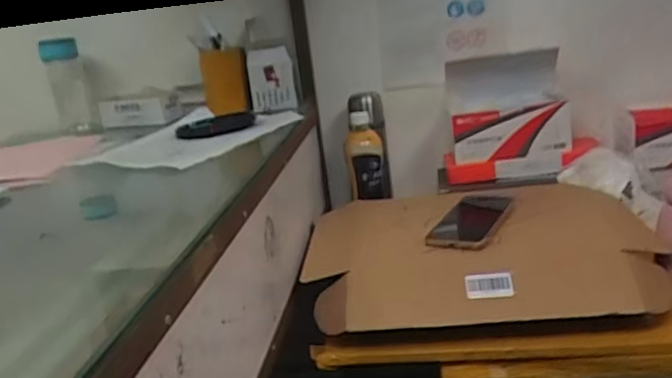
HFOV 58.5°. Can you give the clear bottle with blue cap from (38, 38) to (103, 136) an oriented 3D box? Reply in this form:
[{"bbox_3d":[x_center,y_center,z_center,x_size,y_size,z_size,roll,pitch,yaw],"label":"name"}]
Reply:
[{"bbox_3d":[-0.478,-0.182,1.078,0.066,0.169,0.073,-15,19,-24],"label":"clear bottle with blue cap"}]

